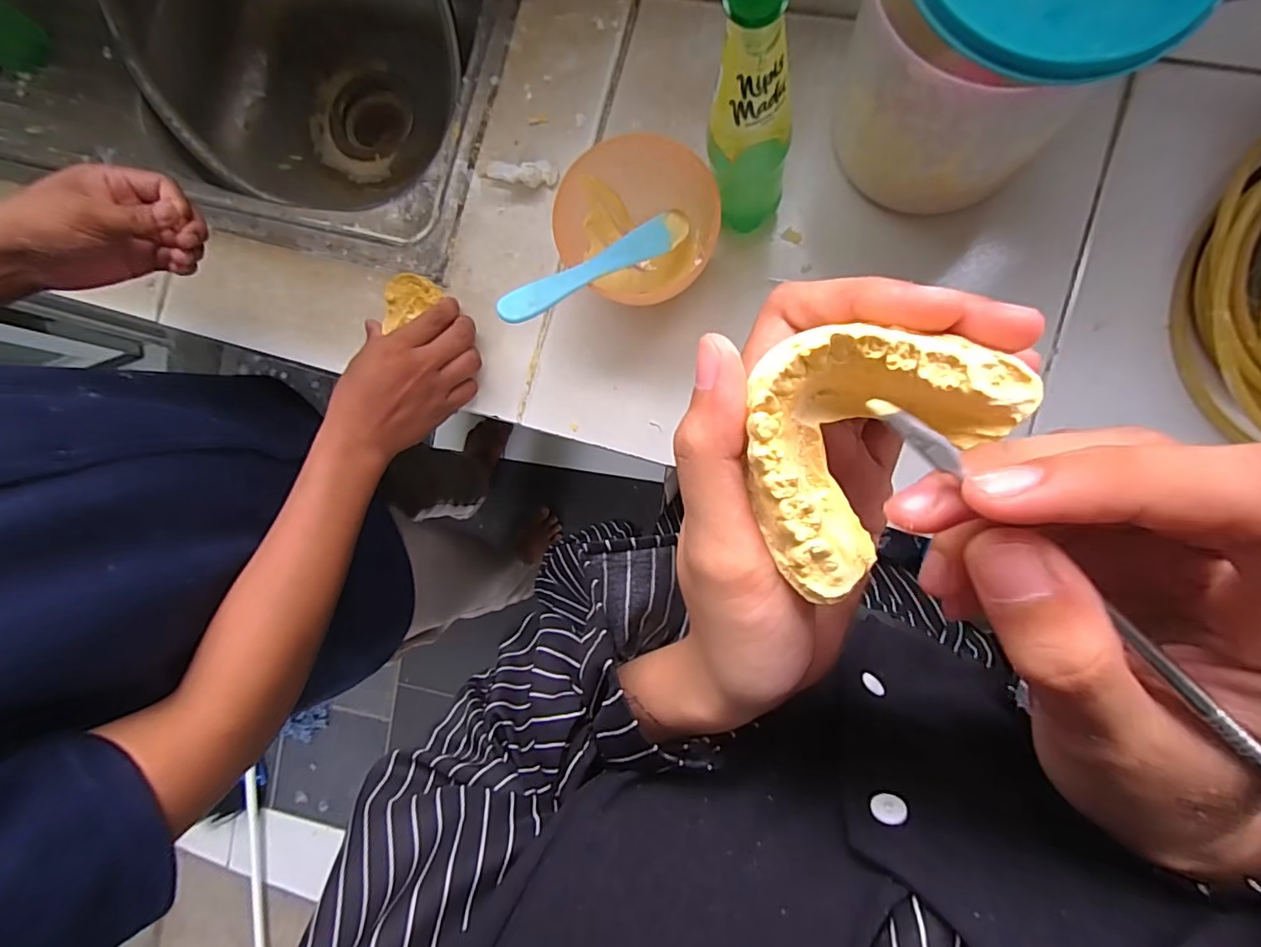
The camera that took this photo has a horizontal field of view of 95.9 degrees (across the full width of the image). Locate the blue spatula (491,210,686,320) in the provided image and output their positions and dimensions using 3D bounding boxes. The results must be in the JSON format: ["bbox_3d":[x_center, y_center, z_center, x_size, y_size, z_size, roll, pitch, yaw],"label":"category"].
[{"bbox_3d":[-0.021,-0.153,0.417,0.173,0.007,0.028,-36,82,-23],"label":"blue spatula"}]

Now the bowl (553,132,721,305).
[{"bbox_3d":[0.009,-0.188,0.440,0.114,0.077,0.108,11,90,10],"label":"bowl"}]

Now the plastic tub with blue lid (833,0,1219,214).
[{"bbox_3d":[0.239,-0.283,0.372,0.157,0.162,0.169,0,88,9],"label":"plastic tub with blue lid"}]

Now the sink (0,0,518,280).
[{"bbox_3d":[-0.469,-0.476,0.640,0.753,0.147,0.411,16,91,10],"label":"sink"}]

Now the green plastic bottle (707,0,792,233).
[{"bbox_3d":[0.075,-0.222,0.369,0.053,0.220,0.048,39,95,8],"label":"green plastic bottle"}]

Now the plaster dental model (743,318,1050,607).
[{"bbox_3d":[0.053,-0.009,0.138,0.050,0.022,0.067,41,95,8],"label":"plaster dental model"}]

